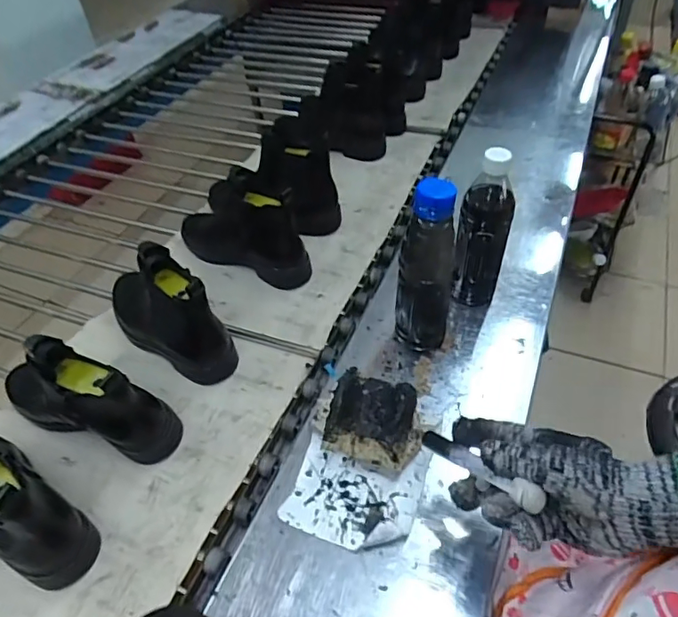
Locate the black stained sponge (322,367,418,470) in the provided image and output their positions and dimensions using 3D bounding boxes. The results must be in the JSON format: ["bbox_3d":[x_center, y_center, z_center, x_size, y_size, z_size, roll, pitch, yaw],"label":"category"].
[{"bbox_3d":[0.036,0.119,0.536,0.095,0.085,0.078,12,49,13],"label":"black stained sponge"}]

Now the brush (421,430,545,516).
[{"bbox_3d":[0.115,0.133,0.436,0.013,0.014,0.124,-32,24,-23],"label":"brush"}]

